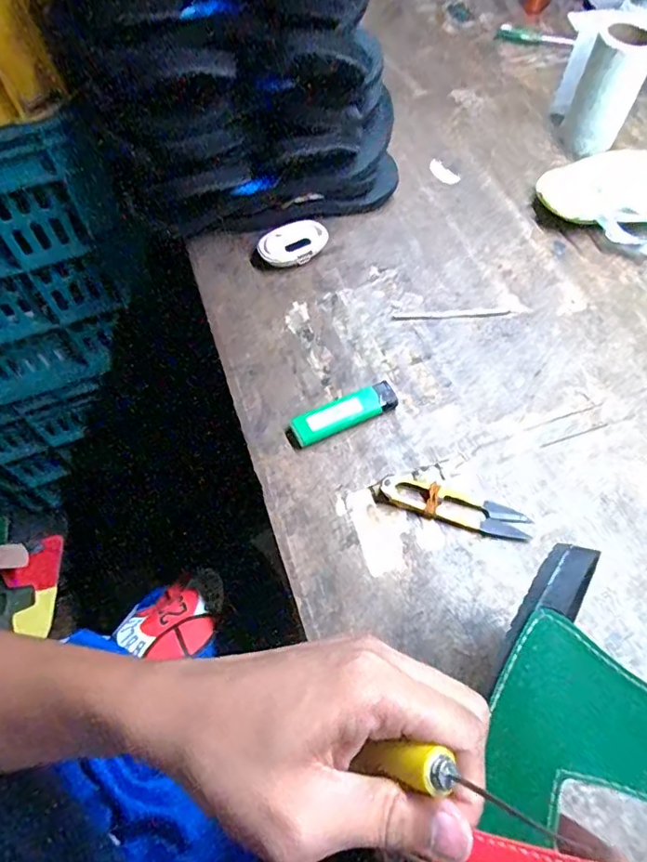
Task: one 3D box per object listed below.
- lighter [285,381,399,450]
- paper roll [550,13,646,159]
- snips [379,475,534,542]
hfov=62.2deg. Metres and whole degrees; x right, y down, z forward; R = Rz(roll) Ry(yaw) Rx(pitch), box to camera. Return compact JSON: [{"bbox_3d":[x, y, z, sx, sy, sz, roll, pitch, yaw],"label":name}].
[{"bbox_3d":[0.014,-0.012,0.398,0.084,0.011,0.024,-24,64,-12],"label":"lighter"},{"bbox_3d":[0.270,-0.347,0.534,0.051,0.103,0.084,-14,62,-6],"label":"paper roll"},{"bbox_3d":[0.088,0.051,0.361,0.100,0.012,0.024,16,63,10],"label":"snips"}]

